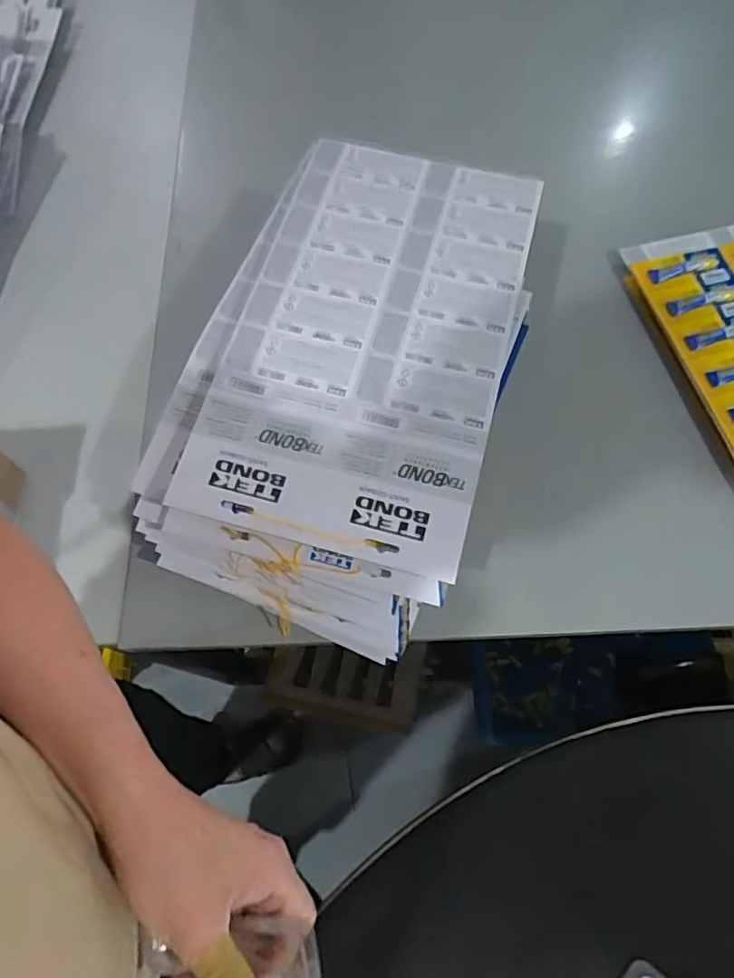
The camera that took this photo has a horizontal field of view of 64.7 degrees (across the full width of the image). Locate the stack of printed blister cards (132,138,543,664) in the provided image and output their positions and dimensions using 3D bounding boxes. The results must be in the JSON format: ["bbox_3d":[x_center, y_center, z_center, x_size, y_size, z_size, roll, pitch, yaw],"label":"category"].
[{"bbox_3d":[-0.013,-0.101,0.565,0.277,0.135,0.460,18,72,8],"label":"stack of printed blister cards"}]

